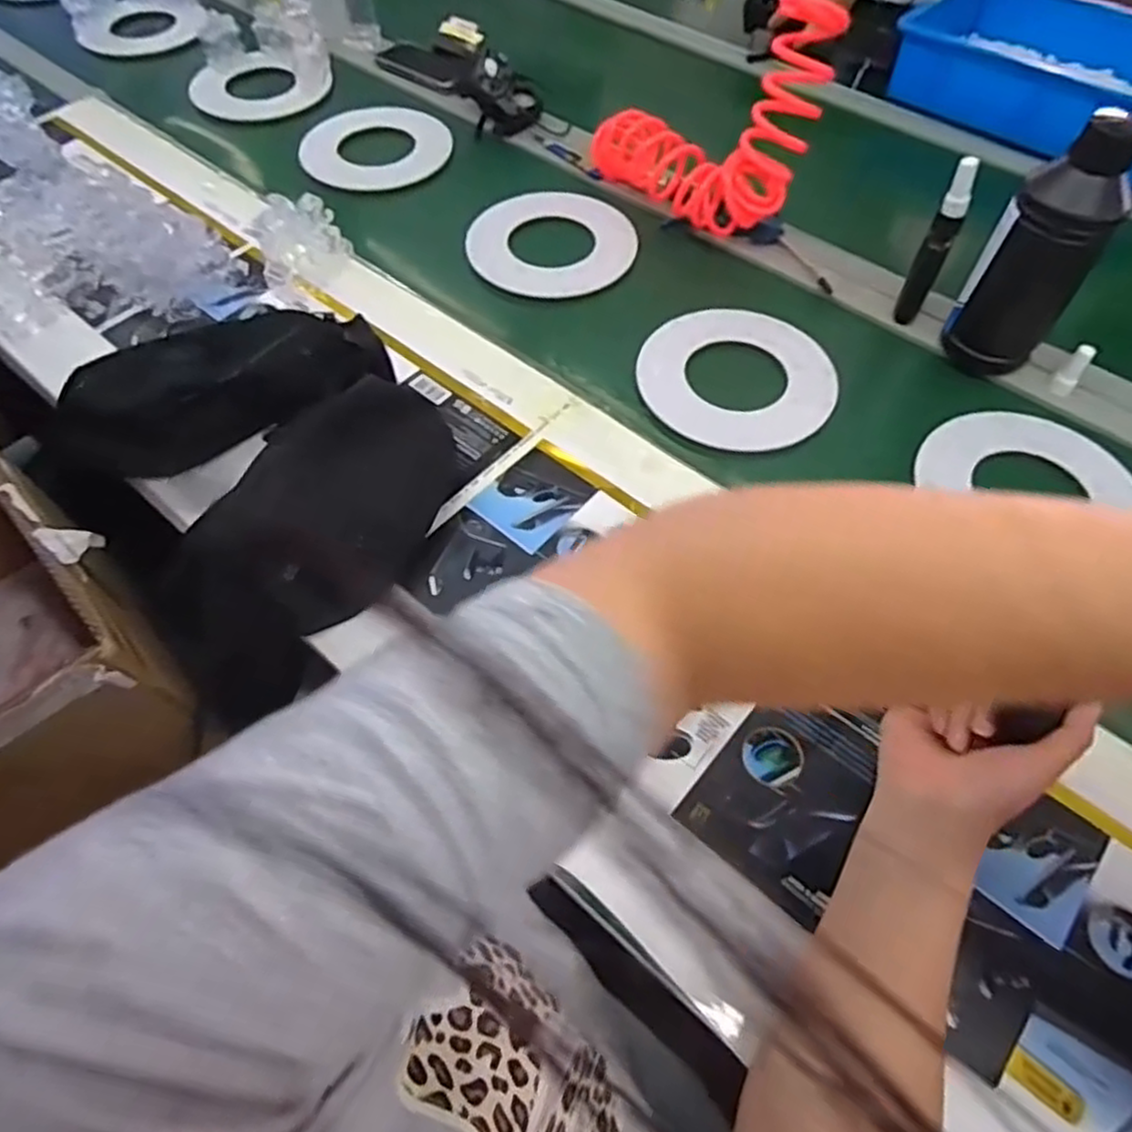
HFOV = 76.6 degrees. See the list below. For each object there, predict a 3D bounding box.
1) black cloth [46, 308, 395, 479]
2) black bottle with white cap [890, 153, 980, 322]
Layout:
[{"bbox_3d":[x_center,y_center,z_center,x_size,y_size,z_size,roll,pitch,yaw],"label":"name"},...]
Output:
[{"bbox_3d":[-0.336,-0.178,0.687,0.314,0.047,0.146,-22,60,-13],"label":"black cloth"},{"bbox_3d":[0.366,-0.314,0.711,0.027,0.169,0.027,26,62,15],"label":"black bottle with white cap"}]

